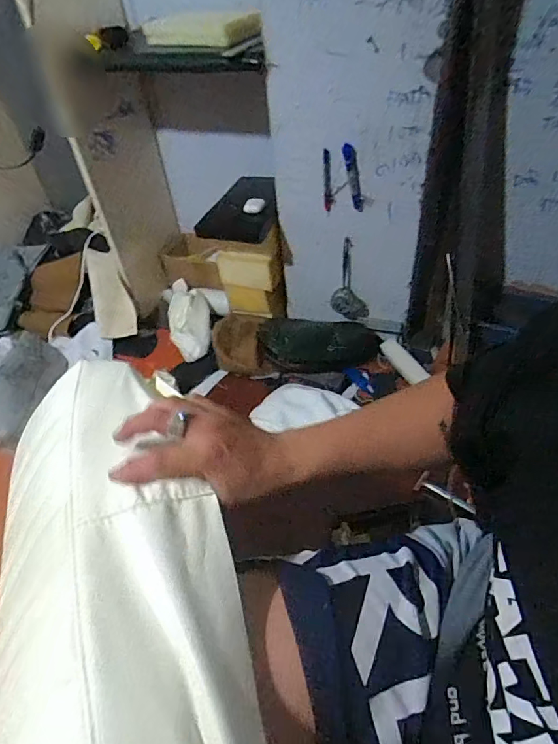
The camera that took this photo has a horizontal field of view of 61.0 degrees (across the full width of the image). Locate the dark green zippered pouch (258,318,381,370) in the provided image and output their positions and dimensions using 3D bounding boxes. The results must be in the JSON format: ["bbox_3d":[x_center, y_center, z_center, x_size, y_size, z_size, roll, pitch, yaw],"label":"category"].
[{"bbox_3d":[0.106,-0.063,1.241,0.312,0.070,0.138,-1,75,-11],"label":"dark green zippered pouch"}]

